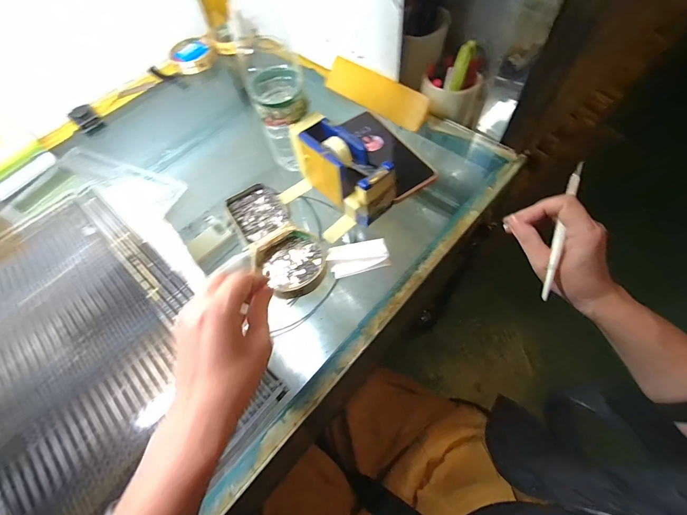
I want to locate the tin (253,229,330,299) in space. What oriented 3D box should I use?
[{"bbox_3d":[-0.055,0.006,0.371,0.079,0.018,0.082,-3,62,5],"label":"tin"}]

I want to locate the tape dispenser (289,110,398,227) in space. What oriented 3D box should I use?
[{"bbox_3d":[-0.002,-0.103,0.381,0.052,0.069,0.139,-39,65,-14],"label":"tape dispenser"}]

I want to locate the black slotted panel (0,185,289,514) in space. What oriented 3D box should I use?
[{"bbox_3d":[-0.314,0.100,0.353,0.447,0.005,0.278,37,70,21],"label":"black slotted panel"}]

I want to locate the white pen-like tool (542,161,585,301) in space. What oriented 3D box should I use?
[{"bbox_3d":[0.223,-0.029,0.324,0.008,0.012,0.153,17,83,13],"label":"white pen-like tool"}]

